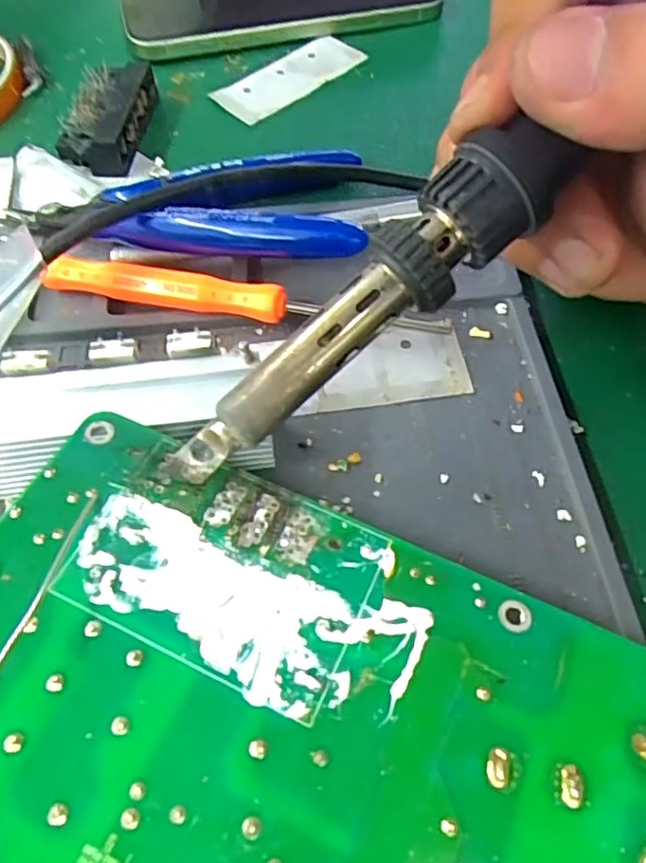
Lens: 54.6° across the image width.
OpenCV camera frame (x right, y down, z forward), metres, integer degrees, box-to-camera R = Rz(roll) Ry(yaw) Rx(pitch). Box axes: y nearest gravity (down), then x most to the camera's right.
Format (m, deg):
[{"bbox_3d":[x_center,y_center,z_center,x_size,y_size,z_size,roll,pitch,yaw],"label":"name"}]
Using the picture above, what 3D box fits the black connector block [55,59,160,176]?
[{"bbox_3d":[-0.084,-0.124,0.245,0.024,0.015,0.053,5,58,4],"label":"black connector block"}]

